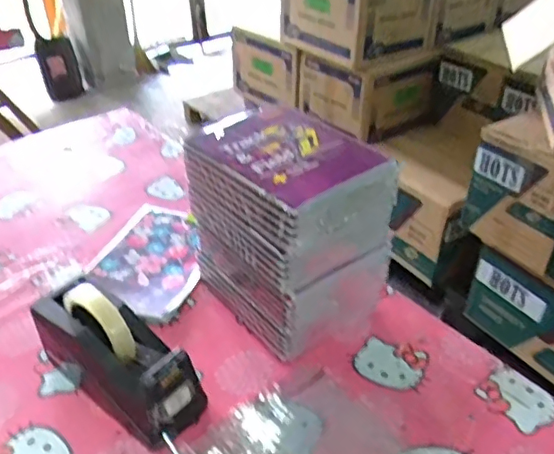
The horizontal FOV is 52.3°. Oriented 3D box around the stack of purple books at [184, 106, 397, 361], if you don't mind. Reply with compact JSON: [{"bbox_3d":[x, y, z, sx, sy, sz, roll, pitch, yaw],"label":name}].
[{"bbox_3d":[0.015,0.004,0.693,0.161,0.229,0.193,-25,42,-29],"label":"stack of purple books"}]

